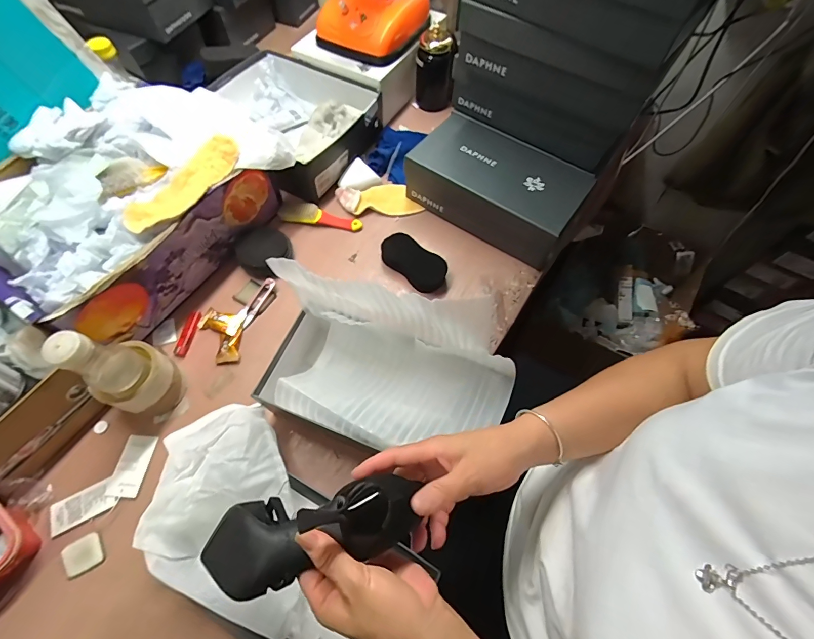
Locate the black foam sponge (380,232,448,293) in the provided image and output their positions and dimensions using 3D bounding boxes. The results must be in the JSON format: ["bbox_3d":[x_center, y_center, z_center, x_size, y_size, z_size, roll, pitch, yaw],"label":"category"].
[{"bbox_3d":[0.012,-0.101,0.670,0.118,0.036,0.057,36,68,16],"label":"black foam sponge"}]

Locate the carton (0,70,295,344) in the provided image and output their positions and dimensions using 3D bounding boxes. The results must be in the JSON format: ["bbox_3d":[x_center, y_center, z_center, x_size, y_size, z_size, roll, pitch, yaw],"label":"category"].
[{"bbox_3d":[-0.449,-0.196,0.625,0.325,0.183,0.436,36,68,16],"label":"carton"}]

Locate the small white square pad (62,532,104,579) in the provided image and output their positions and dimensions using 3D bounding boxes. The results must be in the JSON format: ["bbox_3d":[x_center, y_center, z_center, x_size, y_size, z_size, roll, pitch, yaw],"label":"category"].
[{"bbox_3d":[-0.408,0.296,0.477,0.041,0.008,0.040,-27,67,-13],"label":"small white square pad"}]

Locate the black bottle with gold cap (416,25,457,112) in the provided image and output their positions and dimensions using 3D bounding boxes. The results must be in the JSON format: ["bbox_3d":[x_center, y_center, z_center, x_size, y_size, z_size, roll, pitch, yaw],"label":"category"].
[{"bbox_3d":[0.060,-0.528,0.819,0.077,0.154,0.070,4,63,1],"label":"black bottle with gold cap"}]

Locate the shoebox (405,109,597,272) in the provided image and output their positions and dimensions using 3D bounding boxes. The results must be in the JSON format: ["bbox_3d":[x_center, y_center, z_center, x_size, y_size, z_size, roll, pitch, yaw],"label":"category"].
[{"bbox_3d":[0.165,-0.247,0.705,0.294,0.101,0.166,33,67,15],"label":"shoebox"}]

